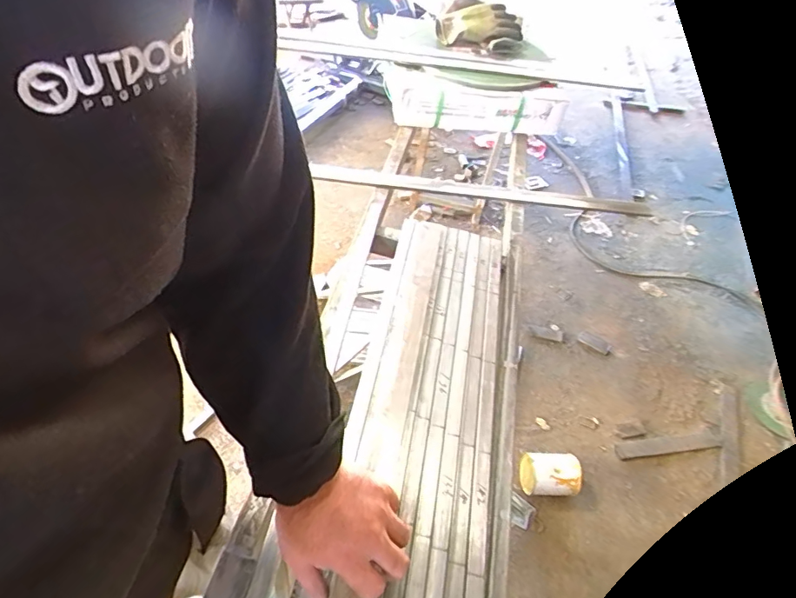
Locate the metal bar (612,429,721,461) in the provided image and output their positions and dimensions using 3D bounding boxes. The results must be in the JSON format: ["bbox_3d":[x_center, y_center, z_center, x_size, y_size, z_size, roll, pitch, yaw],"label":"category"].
[{"bbox_3d":[0.847,0.458,1.539,0.379,0.026,0.061,-5,49,-11],"label":"metal bar"}]

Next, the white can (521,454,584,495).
[{"bbox_3d":[0.416,0.485,1.348,0.154,0.104,0.109,10,47,0],"label":"white can"}]

